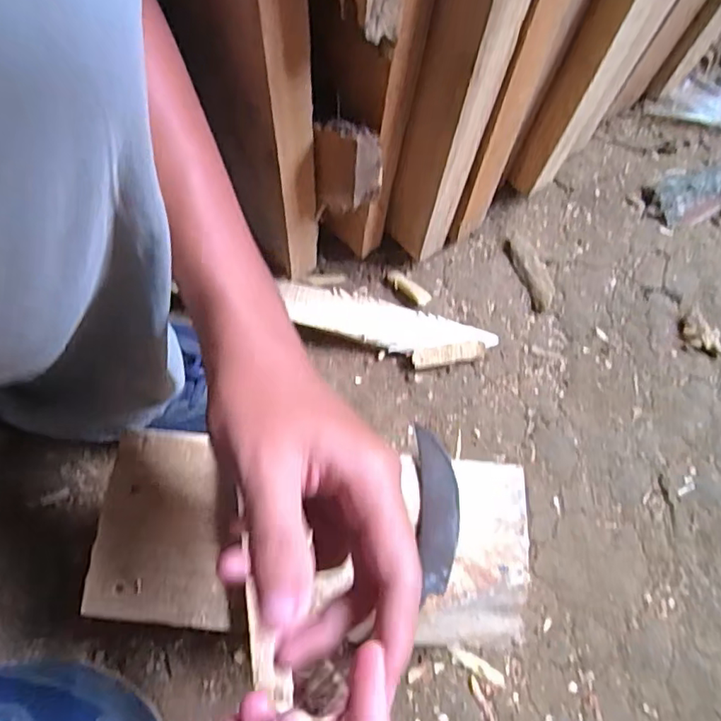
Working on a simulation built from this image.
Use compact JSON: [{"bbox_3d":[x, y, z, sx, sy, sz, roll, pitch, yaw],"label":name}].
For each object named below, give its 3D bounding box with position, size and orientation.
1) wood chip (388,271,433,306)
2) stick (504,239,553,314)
[{"bbox_3d":[0.047,-0.072,0.551,0.049,0.004,0.016,41,79,10],"label":"wood chip"},{"bbox_3d":[0.169,-0.087,0.555,0.026,0.007,0.080,-20,76,-5],"label":"stick"}]

